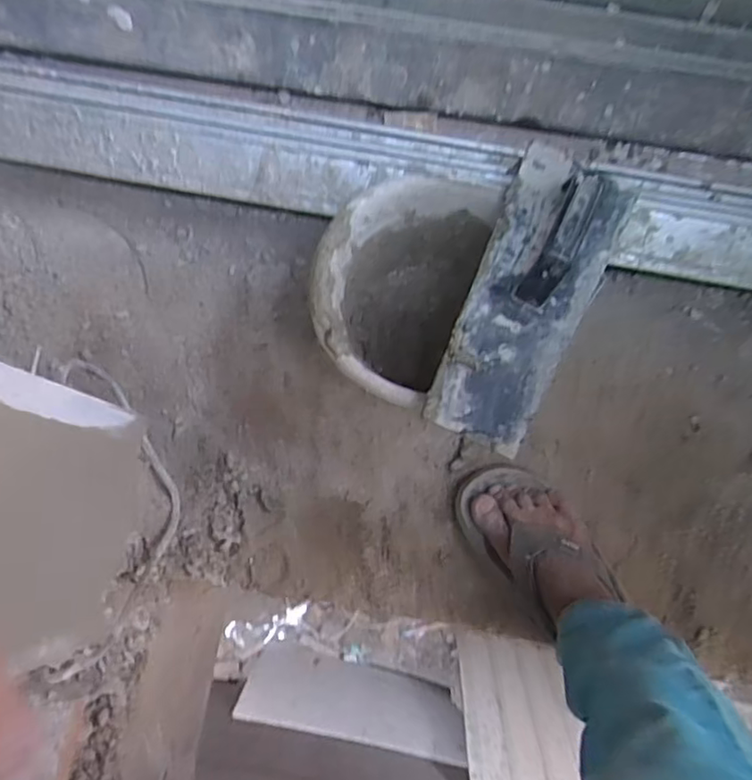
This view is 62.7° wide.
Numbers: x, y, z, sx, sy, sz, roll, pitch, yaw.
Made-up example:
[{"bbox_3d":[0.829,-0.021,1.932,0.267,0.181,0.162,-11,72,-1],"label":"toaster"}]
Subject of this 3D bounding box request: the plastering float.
[{"bbox_3d":[0.146,-0.094,0.559,0.111,0.059,0.293,24,81,5],"label":"plastering float"}]

